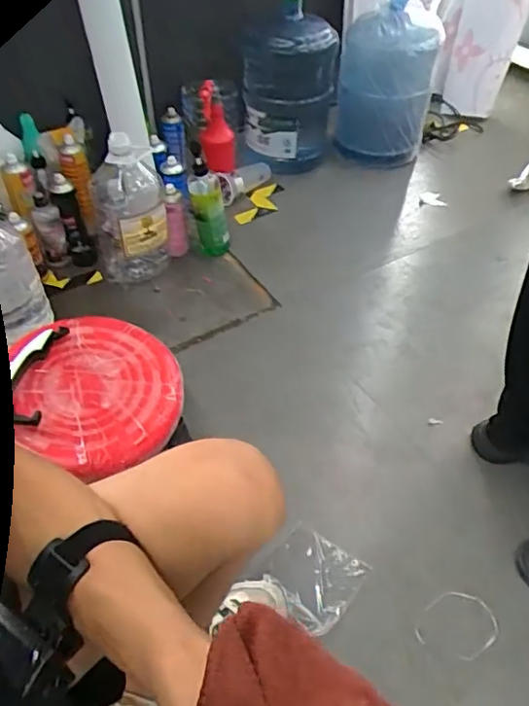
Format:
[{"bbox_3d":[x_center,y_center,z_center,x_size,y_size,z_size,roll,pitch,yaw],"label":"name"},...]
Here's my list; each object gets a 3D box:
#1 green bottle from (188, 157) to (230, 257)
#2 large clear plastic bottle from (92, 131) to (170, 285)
[{"bbox_3d":[-0.134,-0.340,1.386,0.081,0.239,0.098,-10,48,-8],"label":"green bottle"},{"bbox_3d":[-0.325,-0.341,1.332,0.172,0.320,0.193,-13,48,-11],"label":"large clear plastic bottle"}]

